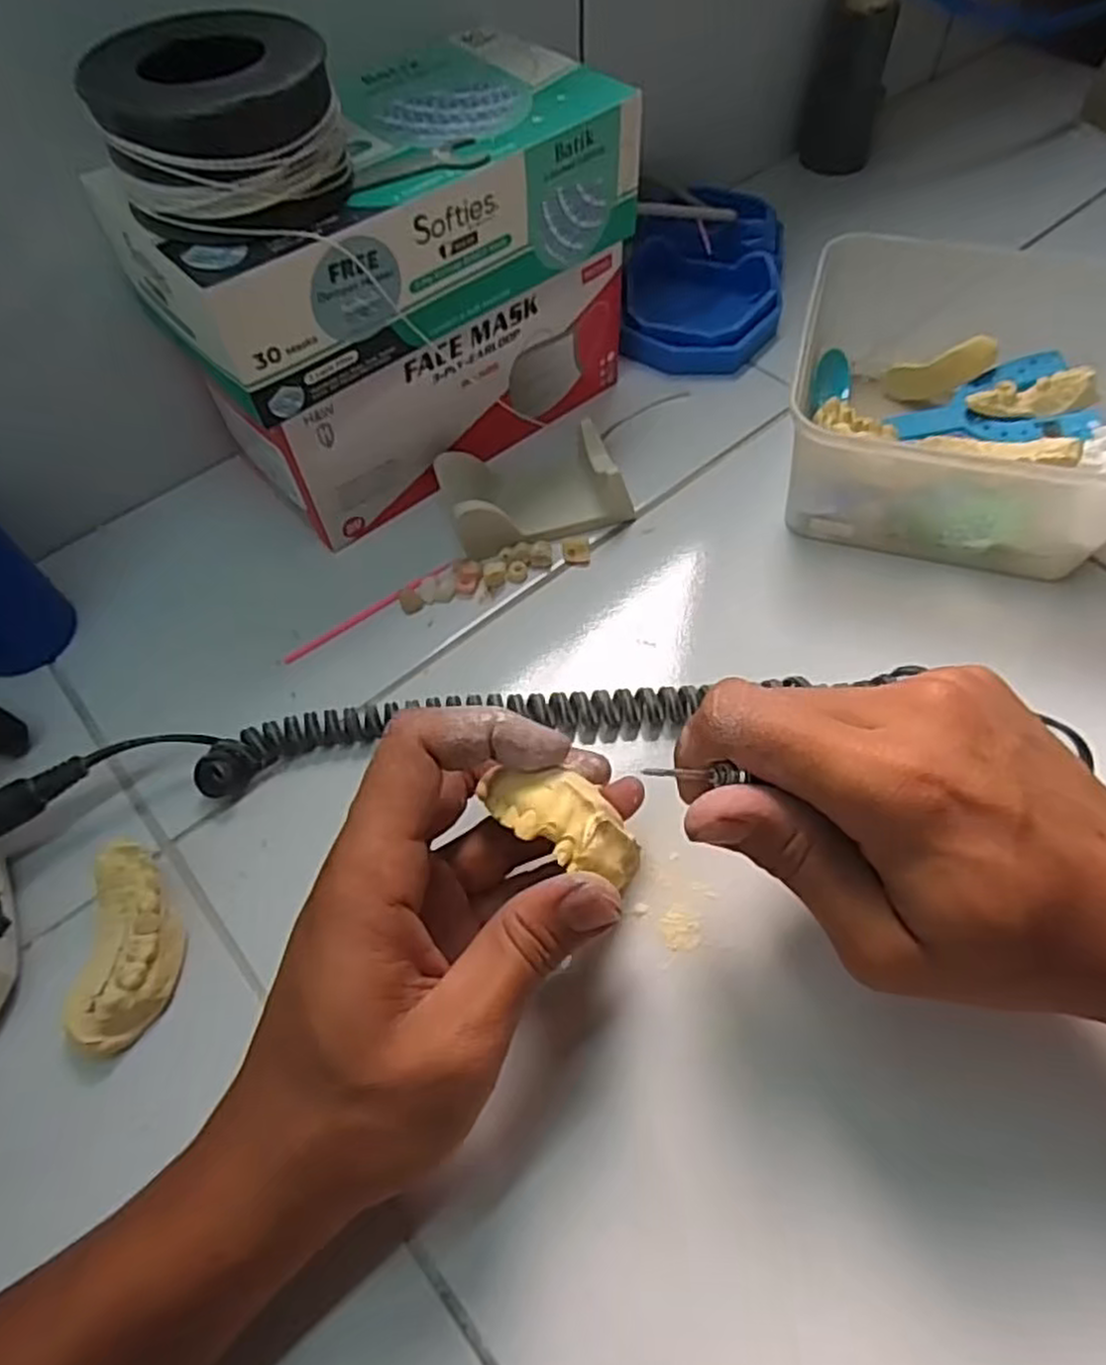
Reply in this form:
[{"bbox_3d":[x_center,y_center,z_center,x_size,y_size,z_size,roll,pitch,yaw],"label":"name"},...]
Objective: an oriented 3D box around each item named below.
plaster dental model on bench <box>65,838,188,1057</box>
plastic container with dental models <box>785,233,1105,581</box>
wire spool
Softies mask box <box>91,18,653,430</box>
[{"bbox_3d":[-0.153,0.096,0.277,0.031,0.023,0.069,-1,58,2],"label":"plaster dental model on bench"},{"bbox_3d":[0.205,-0.144,0.385,0.160,0.069,0.174,16,60,12],"label":"plastic container with dental models"},{"bbox_3d":[-0.115,-0.196,0.272,0.070,0.049,0.064,-1,58,2],"label":"wire spool"},{"bbox_3d":[-0.076,-0.203,0.332,0.217,0.065,0.100,-38,64,-19],"label":"Softies mask box"}]

